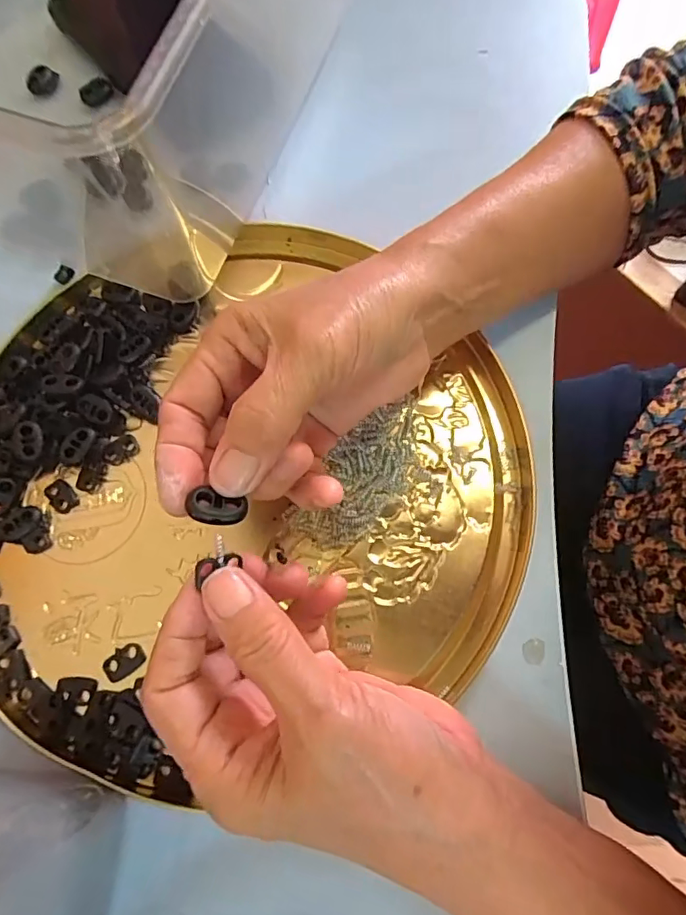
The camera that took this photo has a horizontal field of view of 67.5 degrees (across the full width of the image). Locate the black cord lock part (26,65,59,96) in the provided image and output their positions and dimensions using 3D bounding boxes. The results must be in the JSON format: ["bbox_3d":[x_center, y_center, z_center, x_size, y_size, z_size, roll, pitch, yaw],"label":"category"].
[{"bbox_3d":[-0.206,-0.258,0.353,0.021,0.015,0.011,-40,76,-12],"label":"black cord lock part"}]

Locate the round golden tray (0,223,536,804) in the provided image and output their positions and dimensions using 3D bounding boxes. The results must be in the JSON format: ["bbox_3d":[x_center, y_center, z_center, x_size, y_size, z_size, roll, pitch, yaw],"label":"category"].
[{"bbox_3d":[-0.059,-0.004,0.271,0.302,0.020,0.278,0,71,0],"label":"round golden tray"}]

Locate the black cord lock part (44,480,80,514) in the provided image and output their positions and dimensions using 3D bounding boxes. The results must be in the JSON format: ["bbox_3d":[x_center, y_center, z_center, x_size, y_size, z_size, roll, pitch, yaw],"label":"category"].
[{"bbox_3d":[-0.151,0.020,0.273,0.012,0.004,0.020,-41,76,-13],"label":"black cord lock part"}]

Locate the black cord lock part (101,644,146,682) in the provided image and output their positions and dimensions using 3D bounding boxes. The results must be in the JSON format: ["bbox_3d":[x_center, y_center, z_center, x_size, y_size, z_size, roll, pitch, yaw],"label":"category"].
[{"bbox_3d":[-0.106,0.099,0.248,0.019,0.004,0.013,-39,75,-12],"label":"black cord lock part"}]

